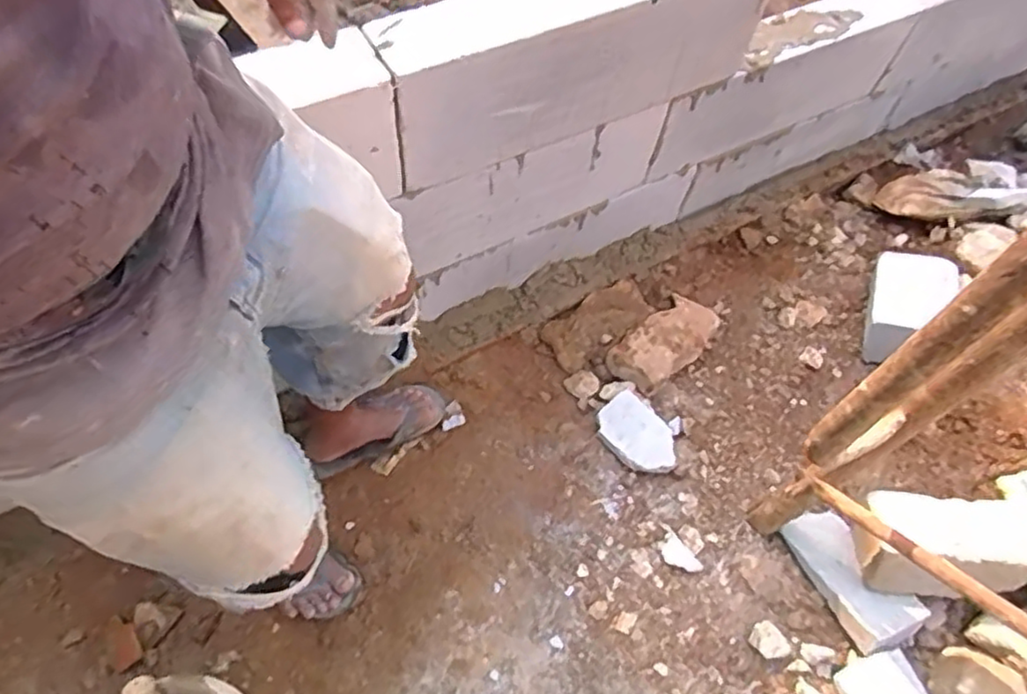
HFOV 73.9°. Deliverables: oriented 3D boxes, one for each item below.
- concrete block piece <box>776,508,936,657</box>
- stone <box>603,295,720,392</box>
[{"bbox_3d":[0.500,0.340,1.017,0.104,0.060,0.211,-16,46,-14],"label":"concrete block piece"},{"bbox_3d":[0.287,-0.013,1.273,0.240,0.054,0.119,-39,71,-23],"label":"stone"}]

